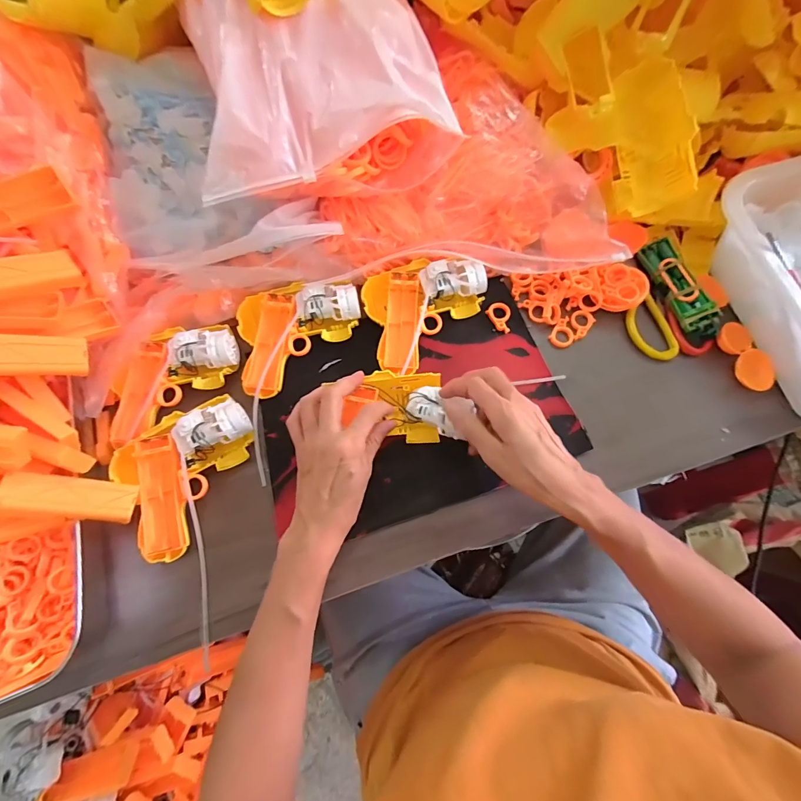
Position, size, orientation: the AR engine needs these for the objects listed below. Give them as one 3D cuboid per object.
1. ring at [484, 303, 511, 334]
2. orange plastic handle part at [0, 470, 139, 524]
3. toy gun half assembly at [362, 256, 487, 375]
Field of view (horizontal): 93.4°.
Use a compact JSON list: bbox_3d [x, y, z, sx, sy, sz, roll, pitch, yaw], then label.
[{"bbox_3d":[0.115,-0.095,0.427,0.024,0.005,0.038,-29,73,-8],"label":"ring"},{"bbox_3d":[-0.286,0.080,0.316,0.108,0.023,0.031,19,69,-30],"label":"orange plastic handle part"},{"bbox_3d":[0.031,-0.097,0.414,0.128,0.045,0.119,-15,71,-3],"label":"toy gun half assembly"}]

